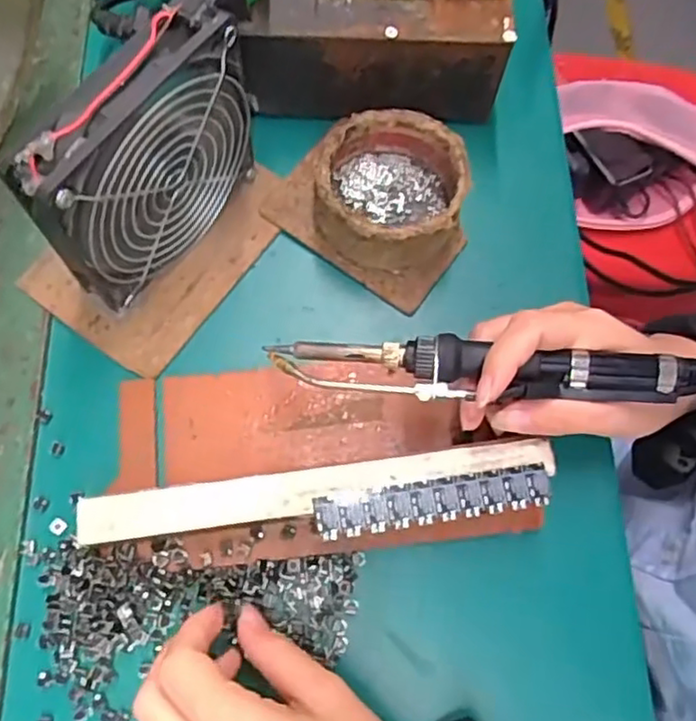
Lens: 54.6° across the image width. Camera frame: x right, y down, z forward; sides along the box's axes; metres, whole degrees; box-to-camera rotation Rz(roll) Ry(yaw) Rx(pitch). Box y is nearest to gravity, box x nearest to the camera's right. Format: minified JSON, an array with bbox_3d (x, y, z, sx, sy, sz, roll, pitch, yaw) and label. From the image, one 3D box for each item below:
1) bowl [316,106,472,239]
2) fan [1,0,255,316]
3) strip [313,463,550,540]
[{"bbox_3d":[0.025,-0.098,0.383,0.080,0.041,0.080,1,71,-2],"label":"bowl"},{"bbox_3d":[-0.093,-0.095,0.330,0.028,0.132,0.126,36,73,9],"label":"fan"},{"bbox_3d":[0.039,0.064,0.309,0.108,0.004,0.020,-8,71,-5],"label":"strip"}]

